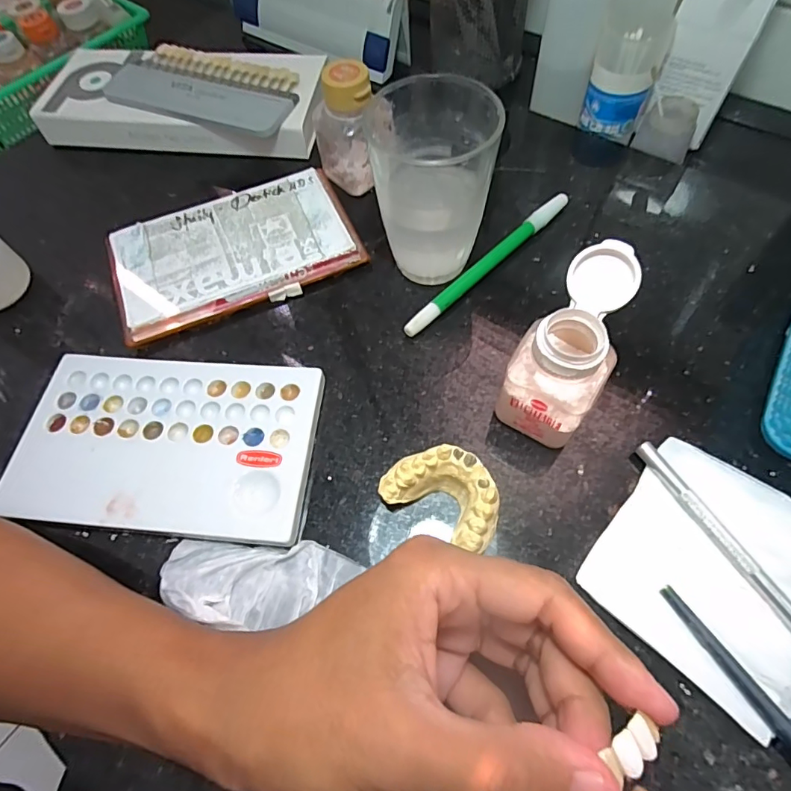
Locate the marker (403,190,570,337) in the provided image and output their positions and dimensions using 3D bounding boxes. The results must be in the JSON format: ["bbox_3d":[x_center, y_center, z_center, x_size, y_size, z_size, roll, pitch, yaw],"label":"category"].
[{"bbox_3d":[0.059,-0.082,0.297,0.144,0.012,0.010,-41,68,-17],"label":"marker"}]

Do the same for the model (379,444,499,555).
[{"bbox_3d":[0.024,0.045,0.226,0.055,0.025,0.035,29,67,16],"label":"model"}]

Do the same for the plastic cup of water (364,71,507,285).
[{"bbox_3d":[0.022,-0.115,0.269,0.066,0.094,0.064,-1,62,2],"label":"plastic cup of water"}]

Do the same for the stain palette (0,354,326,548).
[{"bbox_3d":[-0.118,0.024,0.252,0.153,0.011,0.092,4,63,5],"label":"stain palette"}]

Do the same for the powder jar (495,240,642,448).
[{"bbox_3d":[0.079,-0.020,0.227,0.043,0.075,0.068,19,65,12],"label":"powder jar"}]

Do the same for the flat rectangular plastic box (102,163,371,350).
[{"bbox_3d":[-0.103,-0.093,0.310,0.151,0.014,0.088,-22,64,-9],"label":"flat rectangular plastic box"}]

